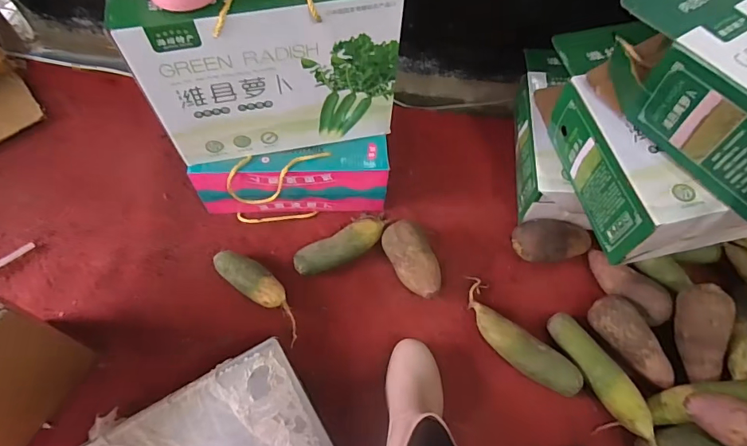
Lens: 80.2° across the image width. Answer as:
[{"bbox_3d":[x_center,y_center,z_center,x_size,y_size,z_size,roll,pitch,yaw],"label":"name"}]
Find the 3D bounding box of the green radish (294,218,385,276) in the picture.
[{"bbox_3d":[-0.058,0.047,0.798,0.172,0.052,0.055,-29,68,-16],"label":"green radish"}]

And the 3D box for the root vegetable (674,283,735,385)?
[{"bbox_3d":[0.528,0.177,0.711,0.057,0.054,0.154,-1,94,-3],"label":"root vegetable"}]

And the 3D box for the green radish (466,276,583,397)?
[{"bbox_3d":[0.232,0.193,0.735,0.075,0.048,0.235,-36,70,-19],"label":"green radish"}]

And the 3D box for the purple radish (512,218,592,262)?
[{"bbox_3d":[0.330,0.031,0.817,0.143,0.061,0.076,-8,64,-7],"label":"purple radish"}]

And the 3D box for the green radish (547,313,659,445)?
[{"bbox_3d":[0.374,0.278,0.697,0.061,0.065,0.294,-19,66,-12],"label":"green radish"}]

